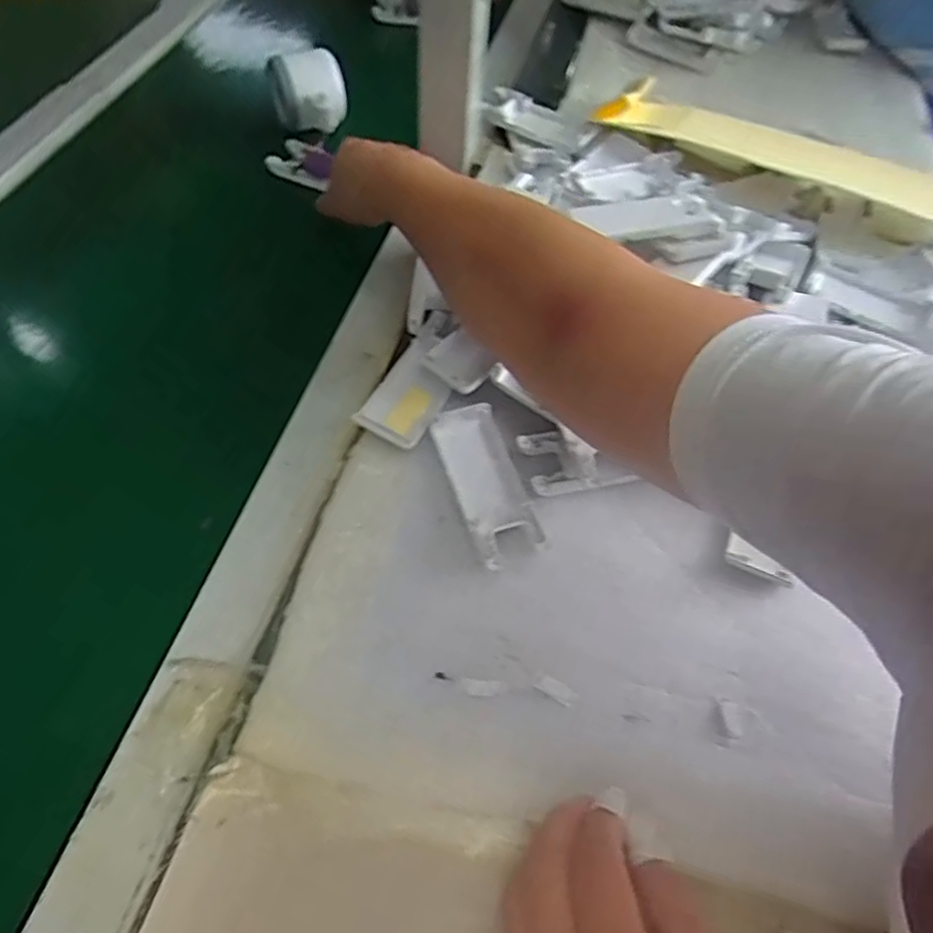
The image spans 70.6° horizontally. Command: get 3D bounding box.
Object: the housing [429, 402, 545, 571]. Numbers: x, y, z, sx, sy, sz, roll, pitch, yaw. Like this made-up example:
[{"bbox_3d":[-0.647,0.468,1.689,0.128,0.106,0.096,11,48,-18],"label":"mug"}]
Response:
[{"bbox_3d":[0.012,0.007,0.380,0.038,0.012,0.100,-17,60,-14],"label":"housing"}]

